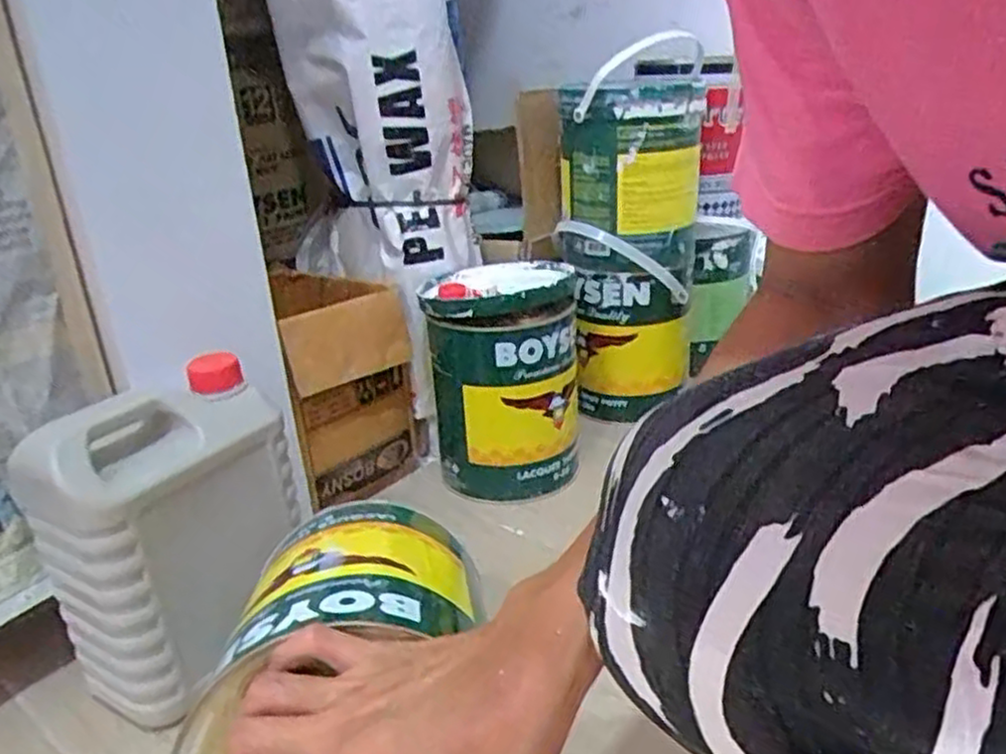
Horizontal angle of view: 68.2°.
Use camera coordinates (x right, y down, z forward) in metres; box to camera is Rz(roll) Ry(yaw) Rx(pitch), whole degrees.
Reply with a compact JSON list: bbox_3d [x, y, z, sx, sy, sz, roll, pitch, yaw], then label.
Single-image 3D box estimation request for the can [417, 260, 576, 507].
[{"bbox_3d":[-0.001,-0.012,0.852,0.162,0.232,0.195,-3,24,2],"label":"can"}]

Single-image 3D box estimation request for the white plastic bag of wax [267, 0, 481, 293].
[{"bbox_3d":[-0.146,-0.320,0.848,0.214,0.401,0.154,-5,23,-7],"label":"white plastic bag of wax"}]

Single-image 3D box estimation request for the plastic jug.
[{"bbox_3d":[-0.246,0.114,0.574,0.091,0.215,0.176,11,26,29],"label":"plastic jug"}]

